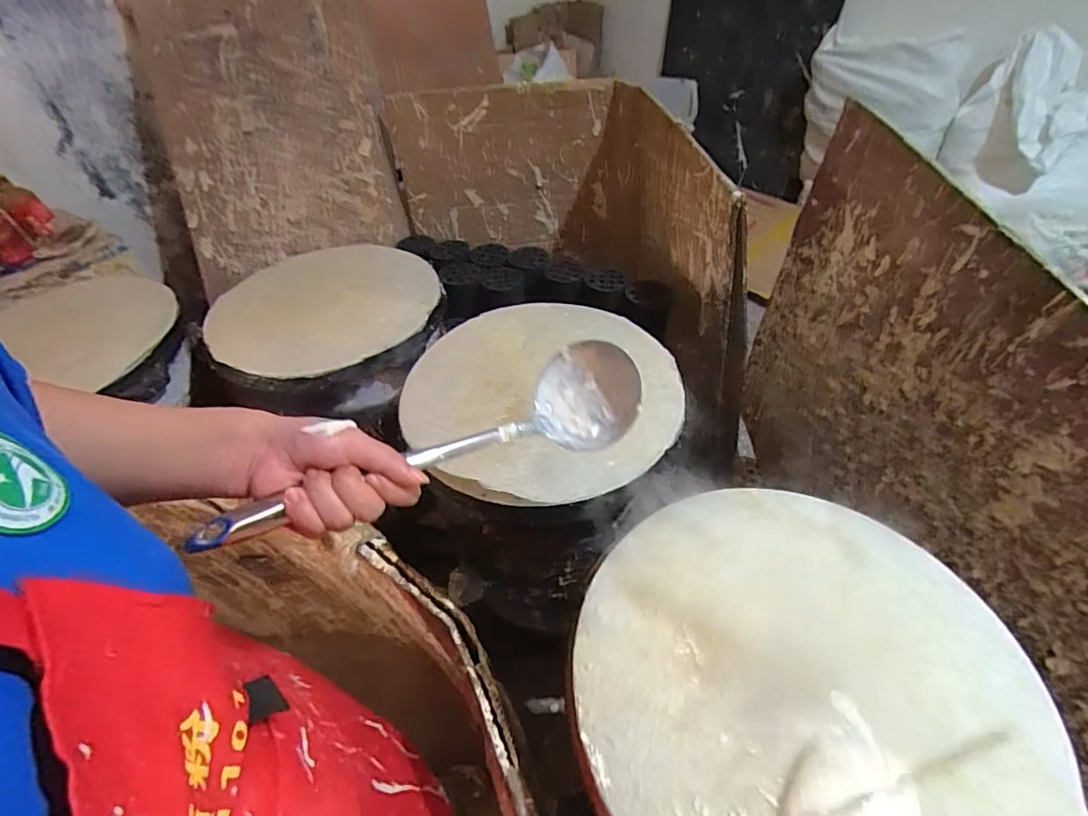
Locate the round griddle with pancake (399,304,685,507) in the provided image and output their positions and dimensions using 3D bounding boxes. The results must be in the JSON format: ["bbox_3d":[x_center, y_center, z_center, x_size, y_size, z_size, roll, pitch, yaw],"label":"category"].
[{"bbox_3d":[-0.001,-0.024,0.721,0.361,0.023,0.358,-2,47,2],"label":"round griddle with pancake"}]

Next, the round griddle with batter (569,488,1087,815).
[{"bbox_3d":[0.221,0.225,0.445,0.383,0.026,0.361,-2,47,2],"label":"round griddle with batter"}]

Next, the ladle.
[{"bbox_3d":[-0.075,0.030,0.396,0.330,0.061,0.086,-20,48,-24],"label":"ladle"}]

